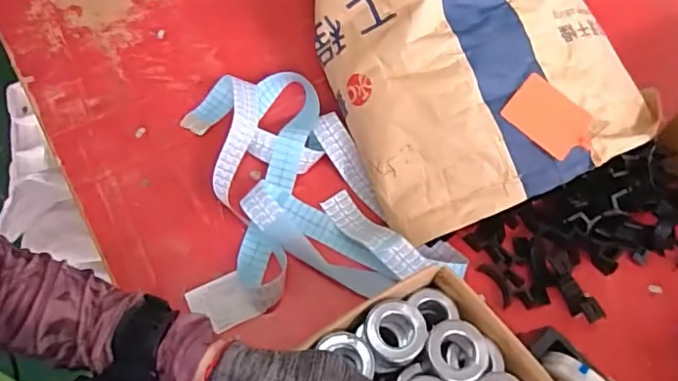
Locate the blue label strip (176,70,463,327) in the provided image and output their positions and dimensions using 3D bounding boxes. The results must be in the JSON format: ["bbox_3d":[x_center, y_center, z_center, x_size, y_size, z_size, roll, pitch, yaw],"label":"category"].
[{"bbox_3d":[-0.042,-0.023,0.820,0.346,0.053,0.381,-12,65,-10],"label":"blue label strip"}]

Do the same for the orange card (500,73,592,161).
[{"bbox_3d":[0.284,-0.096,0.732,0.115,0.008,0.086,40,71,8],"label":"orange card"}]

